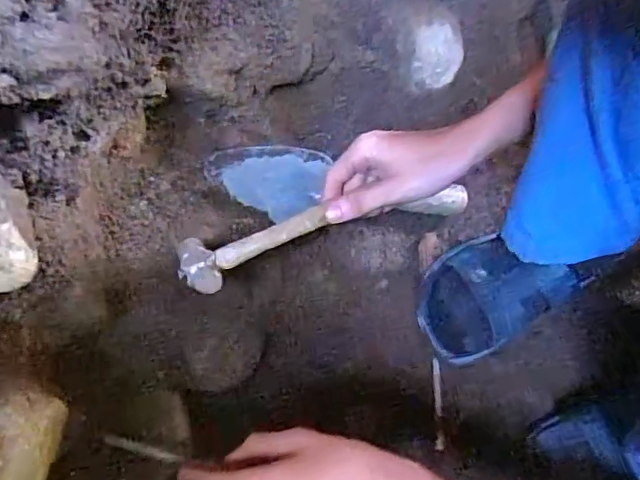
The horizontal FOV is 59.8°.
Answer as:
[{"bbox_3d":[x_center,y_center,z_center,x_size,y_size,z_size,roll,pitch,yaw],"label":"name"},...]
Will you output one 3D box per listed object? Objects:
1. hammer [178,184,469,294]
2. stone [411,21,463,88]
[{"bbox_3d":[0.009,-0.008,0.478,0.255,0.027,0.058,-14,63,-10],"label":"hammer"},{"bbox_3d":[0.128,-0.200,0.611,0.053,0.043,0.061,18,62,7],"label":"stone"}]

